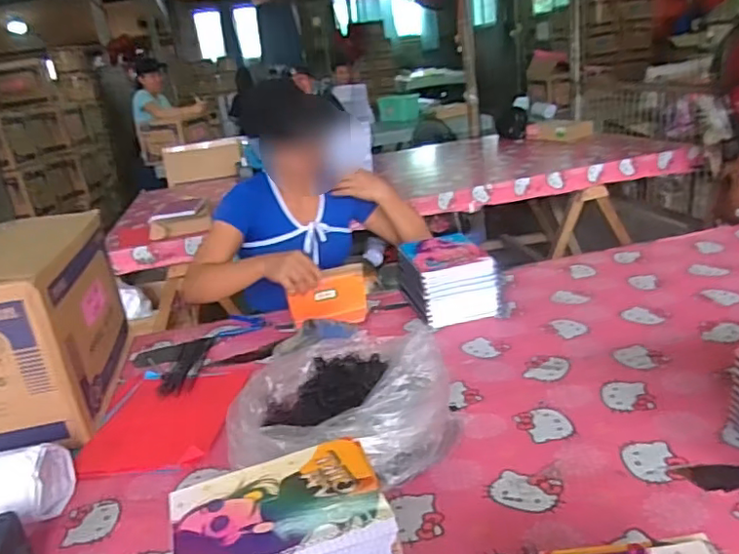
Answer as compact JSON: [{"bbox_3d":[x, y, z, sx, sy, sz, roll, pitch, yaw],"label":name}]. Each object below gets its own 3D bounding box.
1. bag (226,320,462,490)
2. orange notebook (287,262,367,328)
[{"bbox_3d":[-0.034,0.172,0.827,0.284,0.158,0.232,-7,20,2],"label":"bag"},{"bbox_3d":[-0.082,0.042,1.219,0.156,0.117,0.017,-10,13,-13],"label":"orange notebook"}]

